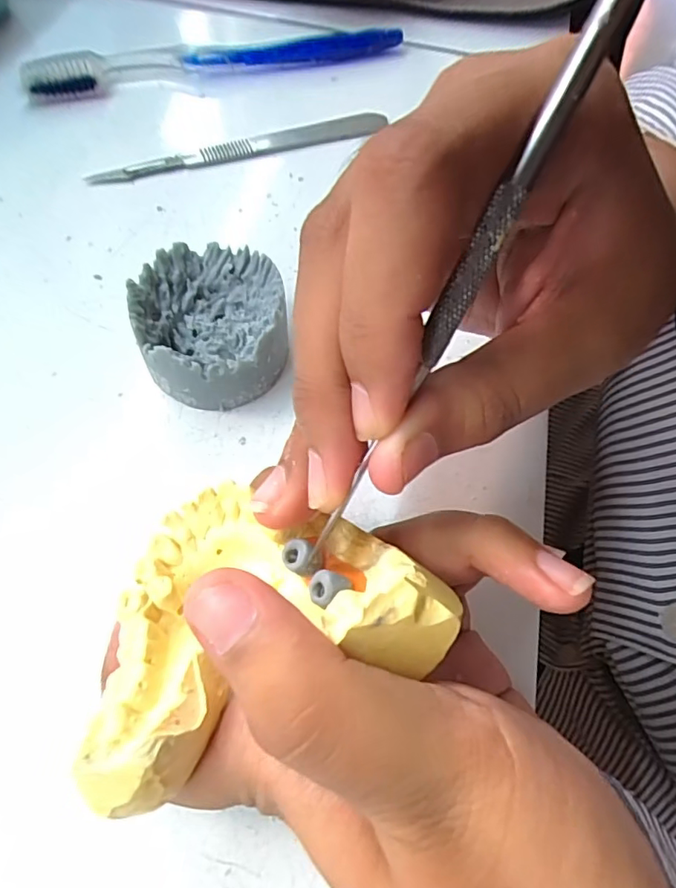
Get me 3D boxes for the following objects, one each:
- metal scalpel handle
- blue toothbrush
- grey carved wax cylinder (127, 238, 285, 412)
[{"bbox_3d":[-0.042,-0.136,0.248,0.138,0.005,0.013,-17,66,-11],"label":"metal scalpel handle"},{"bbox_3d":[-0.058,-0.194,0.271,0.185,0.013,0.018,-16,65,-11],"label":"blue toothbrush"},{"bbox_3d":[-0.043,-0.040,0.186,0.047,0.029,0.051,1,63,-3],"label":"grey carved wax cylinder"}]

